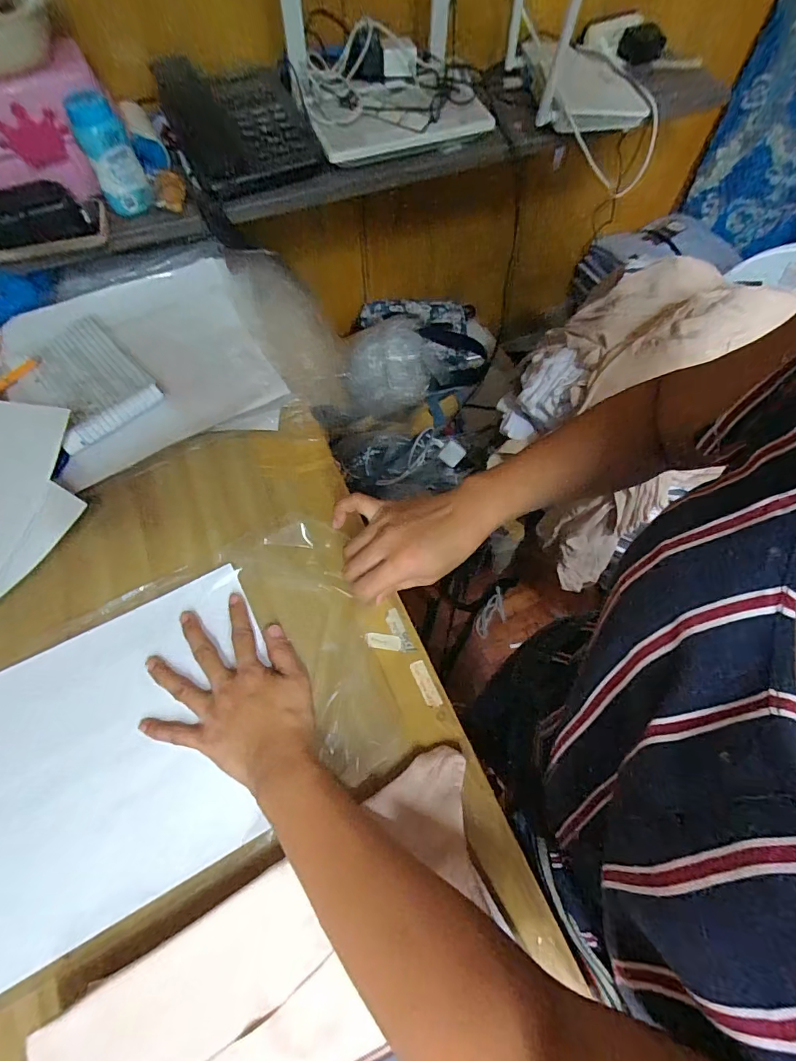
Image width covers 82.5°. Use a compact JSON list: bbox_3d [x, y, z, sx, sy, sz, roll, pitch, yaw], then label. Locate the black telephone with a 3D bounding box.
[{"bbox_3d":[-0.190,-0.500,0.543,0.157,0.082,0.168,-25,66,-11],"label":"black telephone"}]

